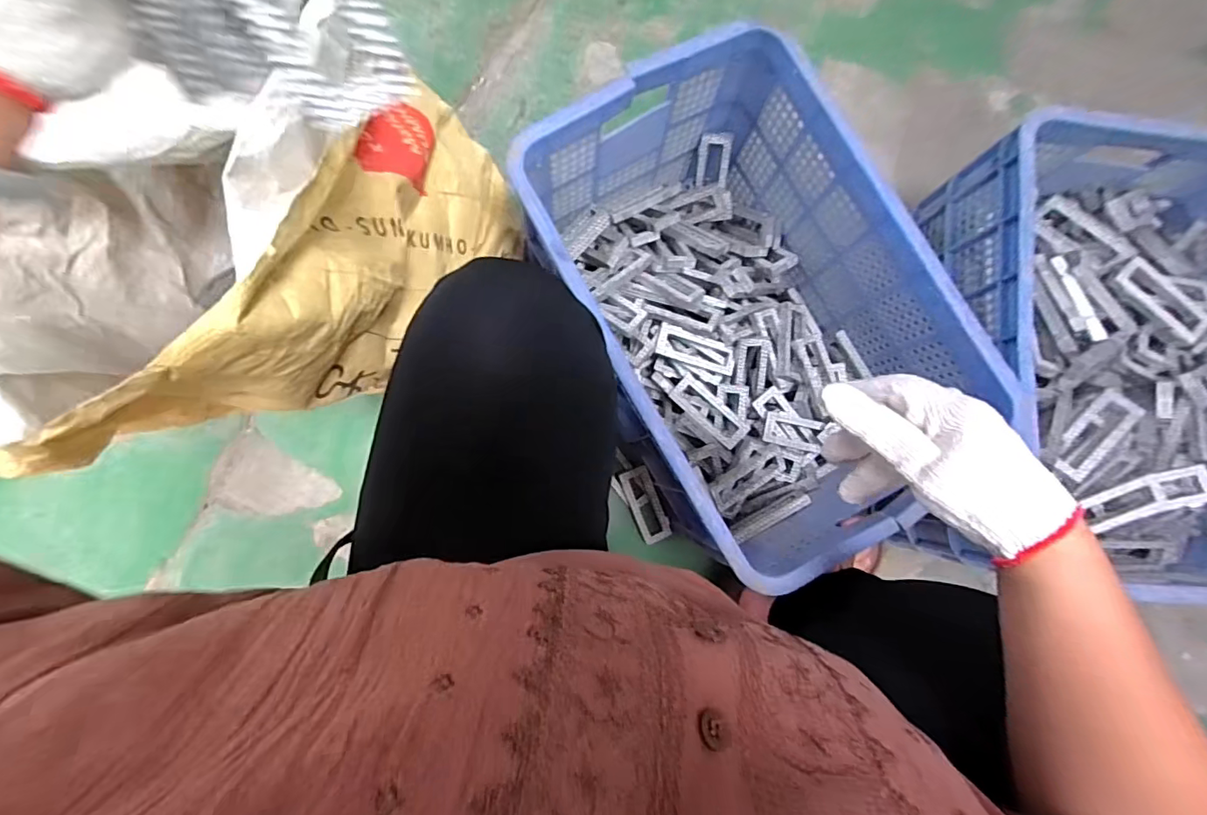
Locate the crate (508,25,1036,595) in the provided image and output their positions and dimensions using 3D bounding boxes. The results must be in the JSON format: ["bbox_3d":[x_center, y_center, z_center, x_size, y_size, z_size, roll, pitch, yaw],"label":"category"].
[{"bbox_3d":[0.157,-0.108,0.630,0.346,0.247,0.512,-29,87,-7],"label":"crate"}]

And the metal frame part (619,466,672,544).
[{"bbox_3d":[0.062,0.143,0.752,0.045,0.013,0.110,-23,86,-6],"label":"metal frame part"}]

